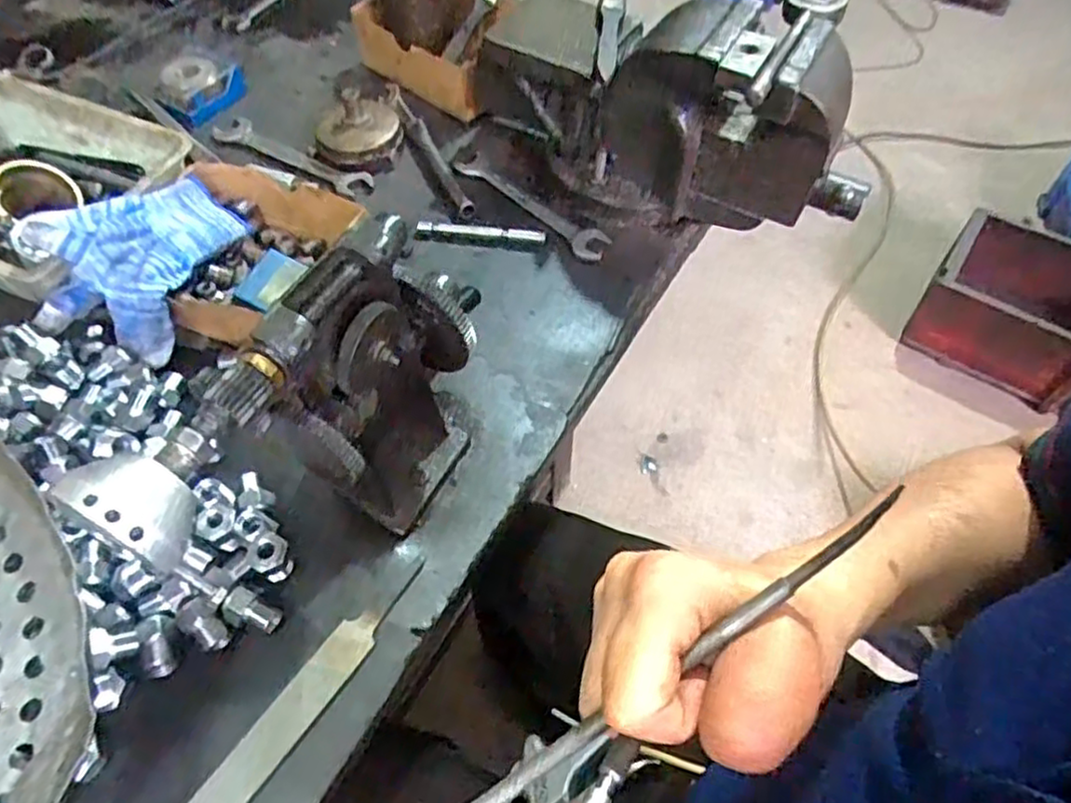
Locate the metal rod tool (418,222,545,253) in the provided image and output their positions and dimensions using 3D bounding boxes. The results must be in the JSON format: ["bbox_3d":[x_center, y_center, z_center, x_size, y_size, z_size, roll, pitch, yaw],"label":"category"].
[{"bbox_3d":[-0.046,-0.138,0.590,0.108,0.012,0.018,9,56,5],"label":"metal rod tool"}]

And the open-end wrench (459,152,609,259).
[{"bbox_3d":[-0.005,-0.177,0.621,0.033,0.005,0.177,-39,65,-24],"label":"open-end wrench"}]

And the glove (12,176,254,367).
[{"bbox_3d":[-0.288,-0.115,0.513,0.102,0.060,0.149,15,57,8],"label":"glove"}]

